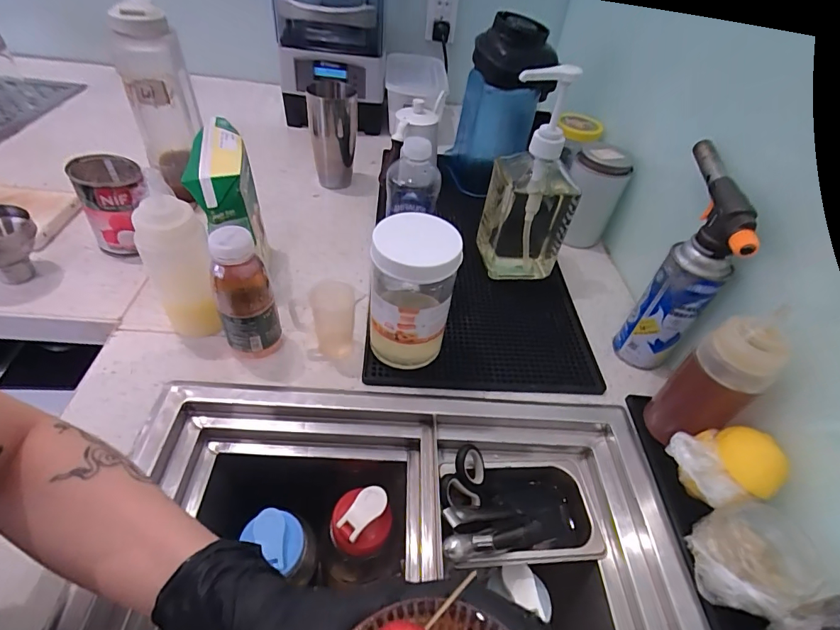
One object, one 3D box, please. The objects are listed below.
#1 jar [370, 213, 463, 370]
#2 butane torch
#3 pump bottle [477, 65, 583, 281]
[{"bbox_3d":[-0.011,-0.019,0.496,0.088,0.168,0.088,4,47,-4],"label":"jar"},{"bbox_3d":[0.317,-0.059,0.539,0.059,0.232,0.169,18,47,10],"label":"butane torch"},{"bbox_3d":[0.156,-0.180,0.607,0.105,0.276,0.101,-3,47,-10],"label":"pump bottle"}]

